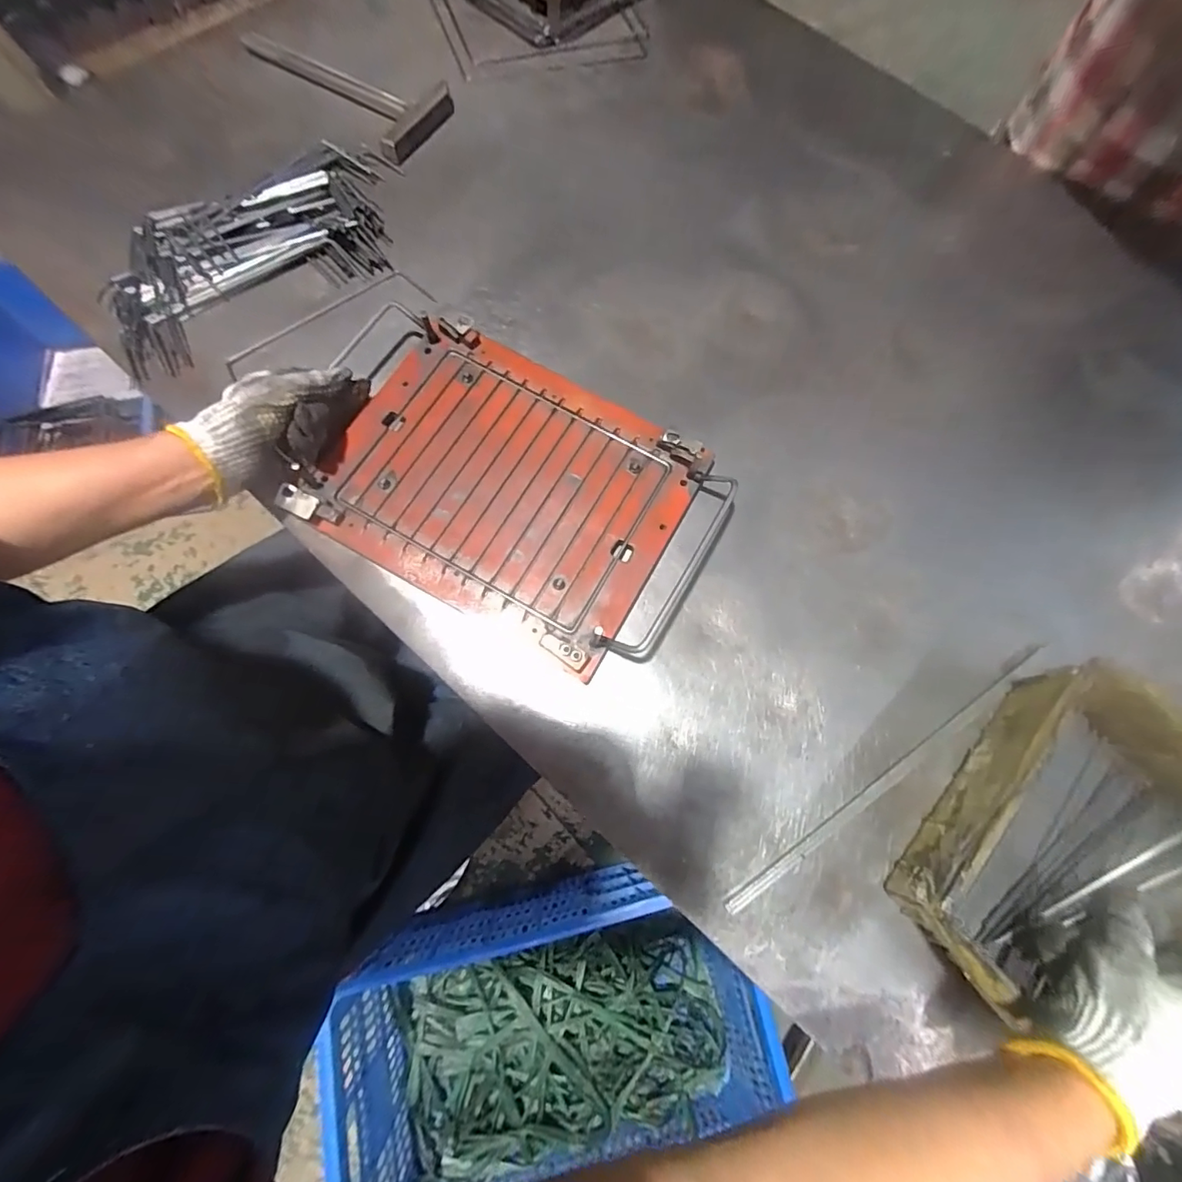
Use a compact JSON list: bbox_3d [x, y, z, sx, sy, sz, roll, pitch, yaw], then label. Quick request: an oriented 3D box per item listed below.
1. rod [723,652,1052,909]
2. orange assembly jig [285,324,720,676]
[{"bbox_3d":[0.249,0.142,0.429,0.356,0.011,0.011,-33,78,-10],"label":"rod"},{"bbox_3d":[-0.076,-0.098,0.473,0.299,0.020,0.236,28,75,6],"label":"orange assembly jig"}]

